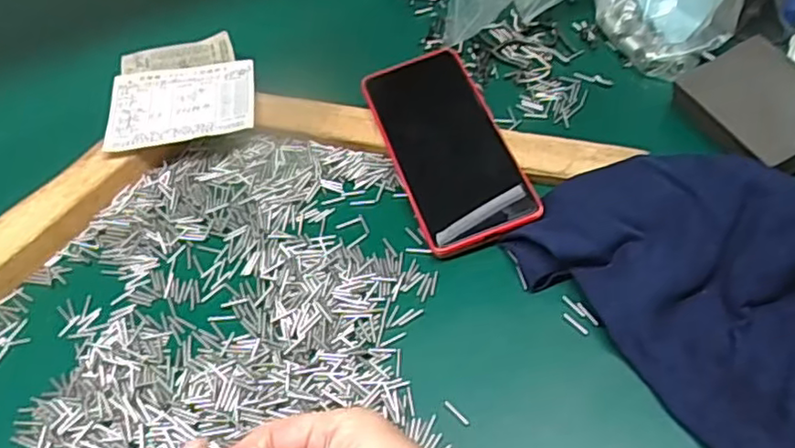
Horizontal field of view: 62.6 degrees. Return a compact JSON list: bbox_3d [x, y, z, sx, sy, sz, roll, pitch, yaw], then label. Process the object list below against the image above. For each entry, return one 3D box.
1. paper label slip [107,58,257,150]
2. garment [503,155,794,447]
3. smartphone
[{"bbox_3d":[-0.168,-0.094,0.509,0.111,0.007,0.084,-9,51,-4],"label":"paper label slip"},{"bbox_3d":[0.209,0.048,0.360,0.281,0.040,0.181,26,58,24],"label":"garment"},{"bbox_3d":[0.034,-0.056,0.461,0.077,0.007,0.164,-22,60,0],"label":"smartphone"}]

